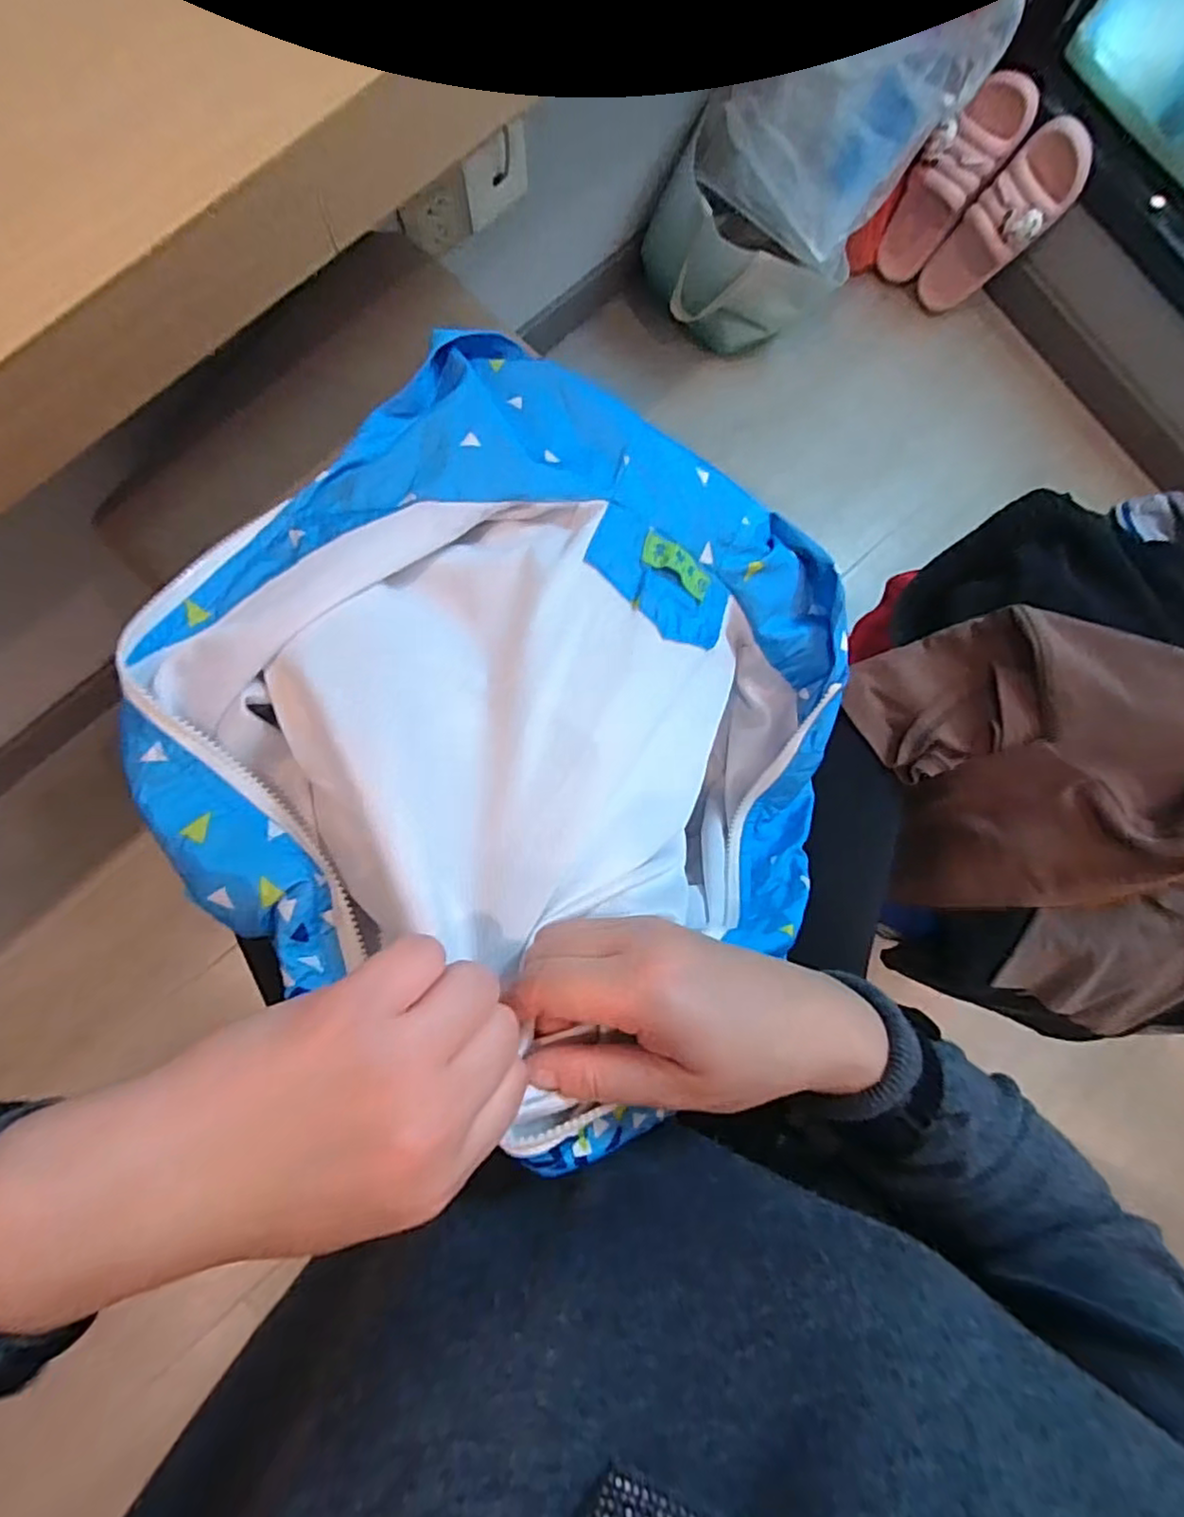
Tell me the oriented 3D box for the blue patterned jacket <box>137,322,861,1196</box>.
[{"bbox_3d":[-0.018,-0.030,0.347,0.345,0.190,0.313,39,88,0],"label":"blue patterned jacket"}]

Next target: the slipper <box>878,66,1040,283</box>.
[{"bbox_3d":[0.500,-0.811,0.927,0.092,0.241,0.080,38,57,0],"label":"slipper"}]

